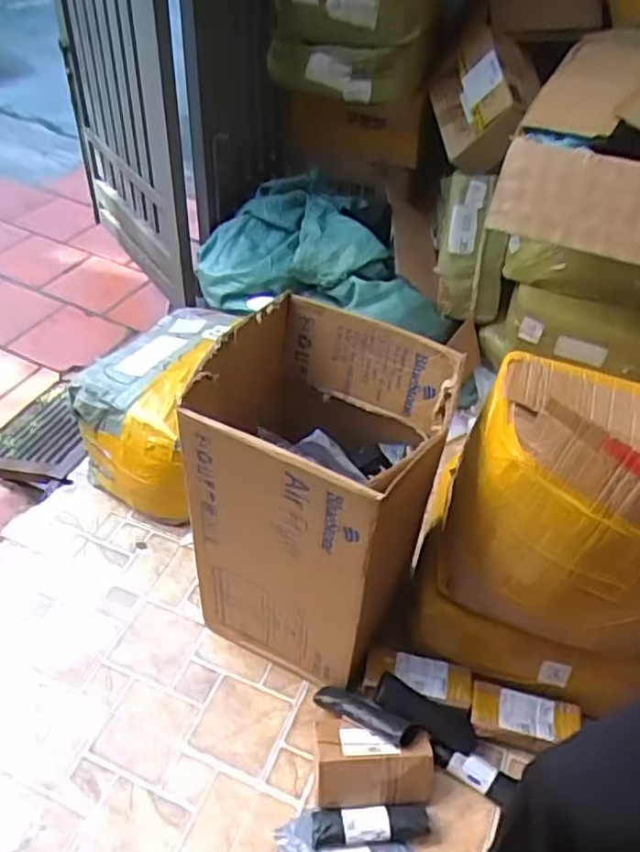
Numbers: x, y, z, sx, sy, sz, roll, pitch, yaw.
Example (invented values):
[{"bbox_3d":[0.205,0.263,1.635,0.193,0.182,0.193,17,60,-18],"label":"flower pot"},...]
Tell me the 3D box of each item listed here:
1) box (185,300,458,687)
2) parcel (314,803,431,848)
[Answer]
[{"bbox_3d":[-0.001,0.134,1.258,0.365,0.590,0.352,22,47,17],"label":"box"},{"bbox_3d":[0.087,0.682,1.156,0.201,0.035,0.056,-2,45,-6],"label":"parcel"}]

